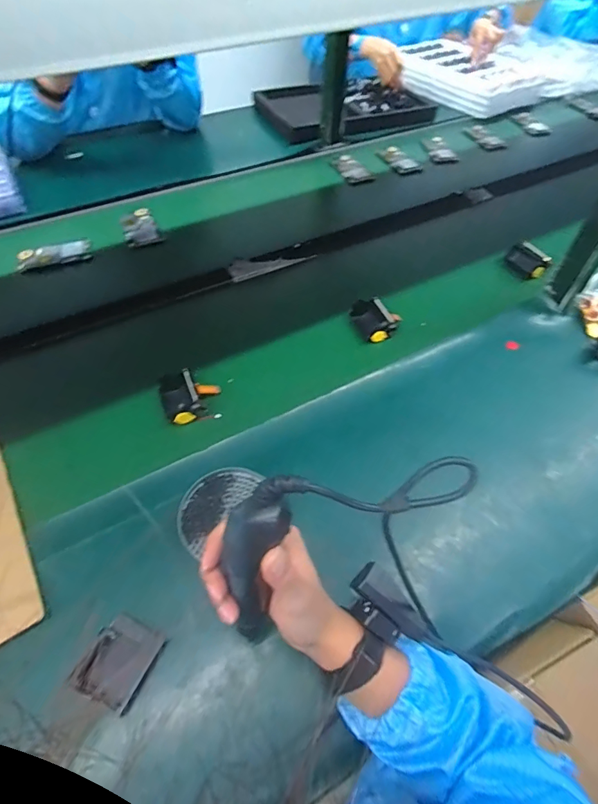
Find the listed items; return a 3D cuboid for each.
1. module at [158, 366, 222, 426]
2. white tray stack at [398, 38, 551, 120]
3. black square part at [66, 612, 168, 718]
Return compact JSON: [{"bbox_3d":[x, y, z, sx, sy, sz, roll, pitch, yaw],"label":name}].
[{"bbox_3d":[-0.152,-0.012,0.601,0.079,0.041,0.075,-14,56,-10],"label":"module"},{"bbox_3d":[0.503,-1.009,1.307,0.335,0.057,0.413,-33,62,-21],"label":"white tray stack"},{"bbox_3d":[-0.172,0.249,0.416,0.061,0.015,0.068,21,58,14],"label":"black square part"}]

